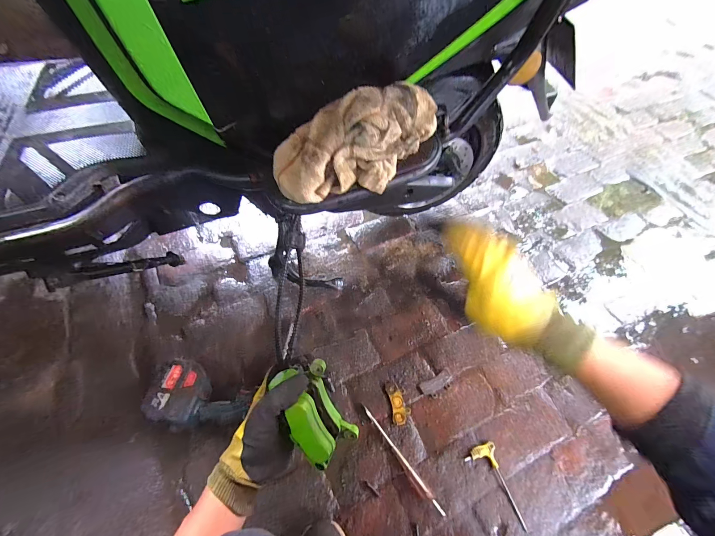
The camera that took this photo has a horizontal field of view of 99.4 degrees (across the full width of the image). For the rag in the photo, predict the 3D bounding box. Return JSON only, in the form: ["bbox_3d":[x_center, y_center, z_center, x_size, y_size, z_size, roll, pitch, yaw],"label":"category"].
[{"bbox_3d":[0.004,-0.155,0.375,0.221,0.088,0.085,-26,61,-1],"label":"rag"}]

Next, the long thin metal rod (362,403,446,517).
[{"bbox_3d":[0.086,0.375,0.604,0.010,0.012,0.234,-32,65,-22],"label":"long thin metal rod"}]

